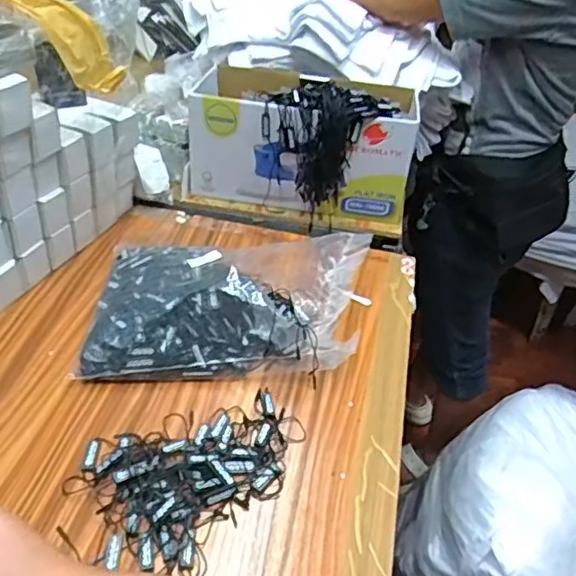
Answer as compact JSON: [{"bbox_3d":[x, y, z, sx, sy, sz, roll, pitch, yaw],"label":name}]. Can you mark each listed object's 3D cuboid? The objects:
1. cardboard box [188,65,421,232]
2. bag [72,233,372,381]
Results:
[{"bbox_3d":[0.023,-0.186,0.788,0.269,0.137,0.135,13,39,7],"label":"cardboard box"},{"bbox_3d":[-0.050,0.000,0.605,0.277,0.079,0.175,1,39,-8],"label":"bag"}]

